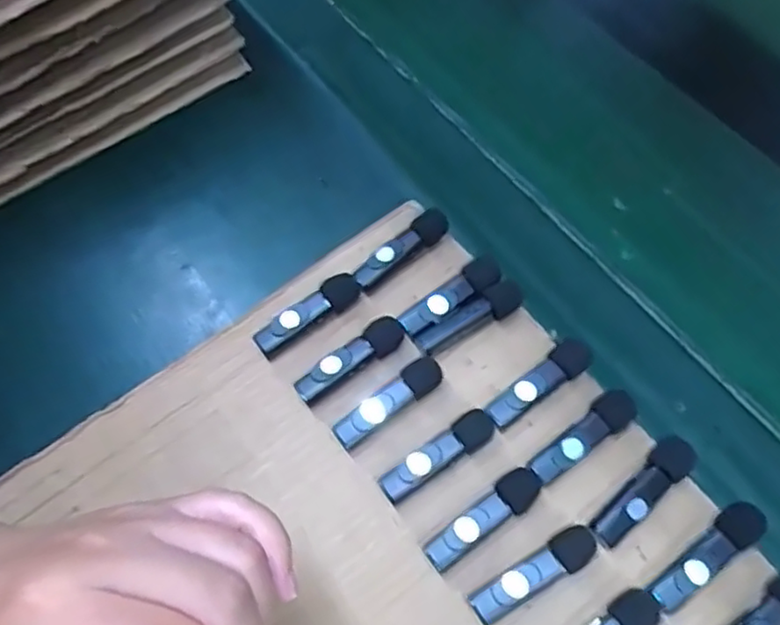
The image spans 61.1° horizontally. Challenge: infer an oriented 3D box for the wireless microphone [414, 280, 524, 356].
[{"bbox_3d":[0.044,0.003,0.362,0.063,0.011,0.016,-27,68,-9],"label":"wireless microphone"}]

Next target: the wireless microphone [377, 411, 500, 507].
[{"bbox_3d":[0.024,0.073,0.334,0.064,0.020,0.016,-32,69,-11],"label":"wireless microphone"}]

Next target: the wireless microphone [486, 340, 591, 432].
[{"bbox_3d":[0.079,0.038,0.348,0.064,0.018,0.017,-36,70,-13],"label":"wireless microphone"}]

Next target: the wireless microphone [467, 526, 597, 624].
[{"bbox_3d":[0.068,0.123,0.311,0.064,0.018,0.017,-28,68,-10],"label":"wireless microphone"}]

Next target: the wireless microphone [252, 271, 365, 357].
[{"bbox_3d":[-0.045,0.000,0.368,0.064,0.014,0.014,-34,69,-12],"label":"wireless microphone"}]

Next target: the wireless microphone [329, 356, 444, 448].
[{"bbox_3d":[-0.001,0.047,0.348,0.064,0.015,0.016,-33,69,-12],"label":"wireless microphone"}]

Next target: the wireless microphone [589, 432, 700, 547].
[{"bbox_3d":[0.124,0.088,0.324,0.065,0.018,0.018,-41,71,-15],"label":"wireless microphone"}]

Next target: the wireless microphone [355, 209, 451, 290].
[{"bbox_3d":[0.007,-0.036,0.383,0.064,0.016,0.014,-37,70,-13],"label":"wireless microphone"}]

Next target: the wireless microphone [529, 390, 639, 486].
[{"bbox_3d":[0.098,0.063,0.337,0.062,0.017,0.018,-32,69,-11],"label":"wireless microphone"}]

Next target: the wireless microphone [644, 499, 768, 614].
[{"bbox_3d":[0.148,0.115,0.311,0.063,0.019,0.017,-36,70,-13],"label":"wireless microphone"}]

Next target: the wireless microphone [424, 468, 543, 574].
[{"bbox_3d":[0.046,0.101,0.323,0.065,0.018,0.017,-36,70,-13],"label":"wireless microphone"}]

